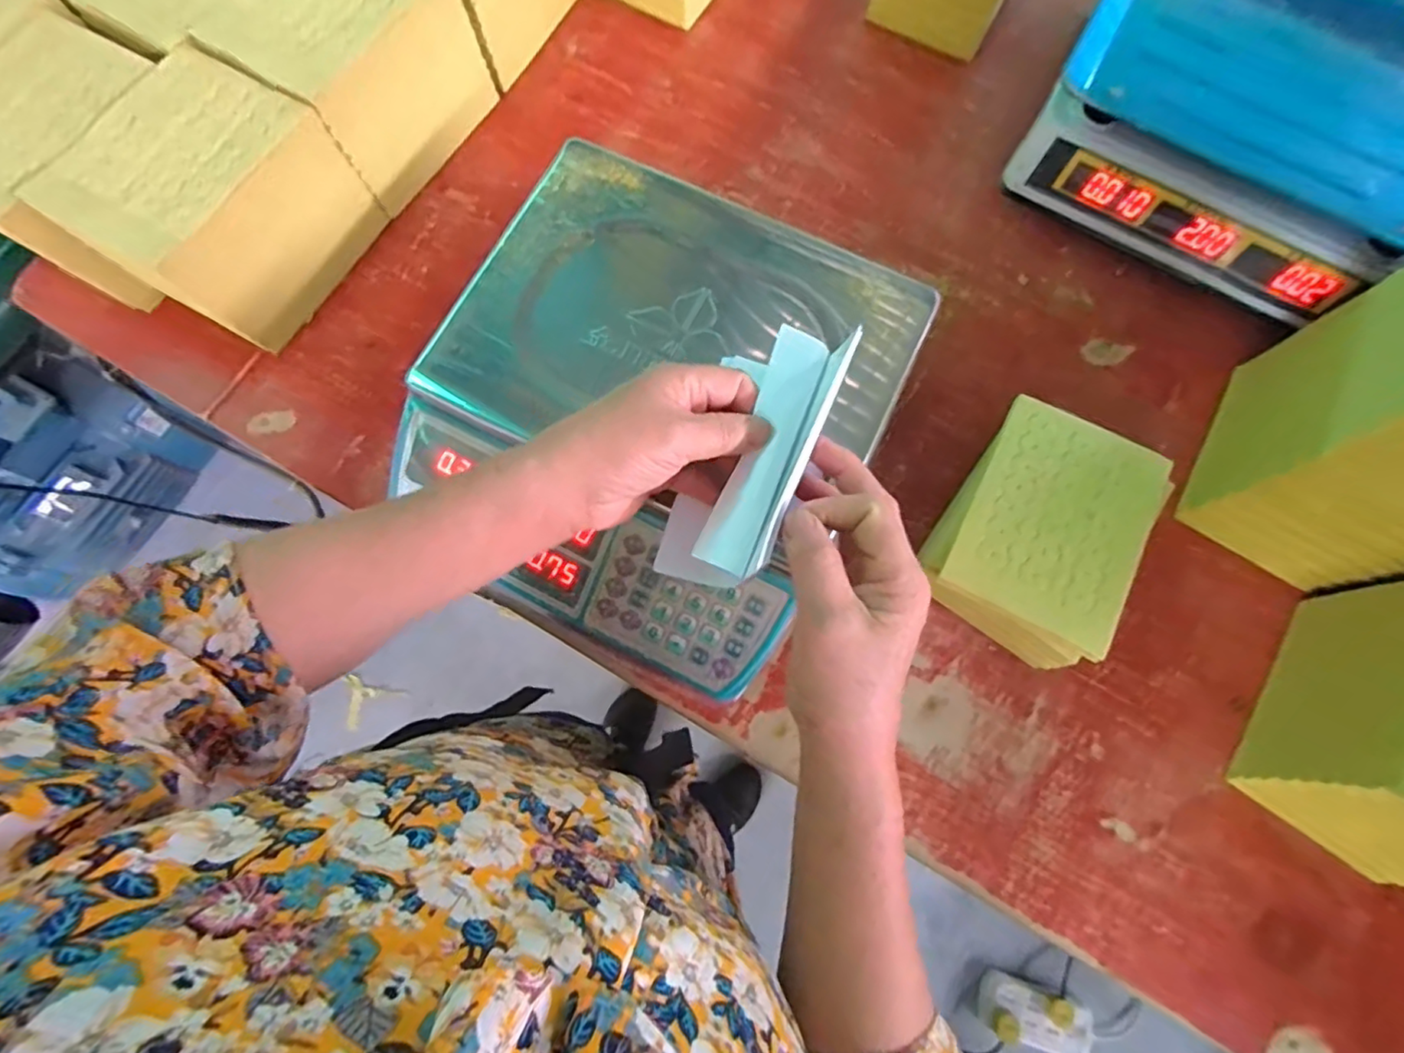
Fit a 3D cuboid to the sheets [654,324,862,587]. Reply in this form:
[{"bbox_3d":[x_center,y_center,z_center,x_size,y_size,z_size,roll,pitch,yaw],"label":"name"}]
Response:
[{"bbox_3d":[0.029,-0.041,0.337,0.065,0.062,0.160,27,88,6],"label":"sheets"}]

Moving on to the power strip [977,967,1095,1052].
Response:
[{"bbox_3d":[0.633,0.930,1.139,0.199,0.029,0.096,18,76,2],"label":"power strip"}]

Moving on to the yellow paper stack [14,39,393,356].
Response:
[{"bbox_3d":[-0.372,-0.248,0.475,0.119,0.120,0.163,30,77,7],"label":"yellow paper stack"}]

